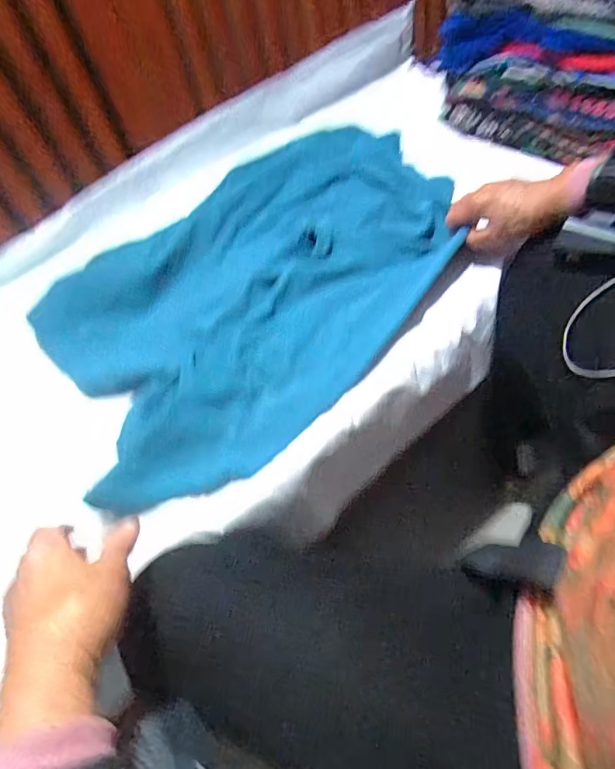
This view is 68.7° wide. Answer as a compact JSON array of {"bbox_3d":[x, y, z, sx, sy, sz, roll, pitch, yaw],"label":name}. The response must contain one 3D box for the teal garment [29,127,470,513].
[{"bbox_3d":[-0.047,-0.143,0.552,0.341,0.030,0.576,35,66,22],"label":"teal garment"}]

